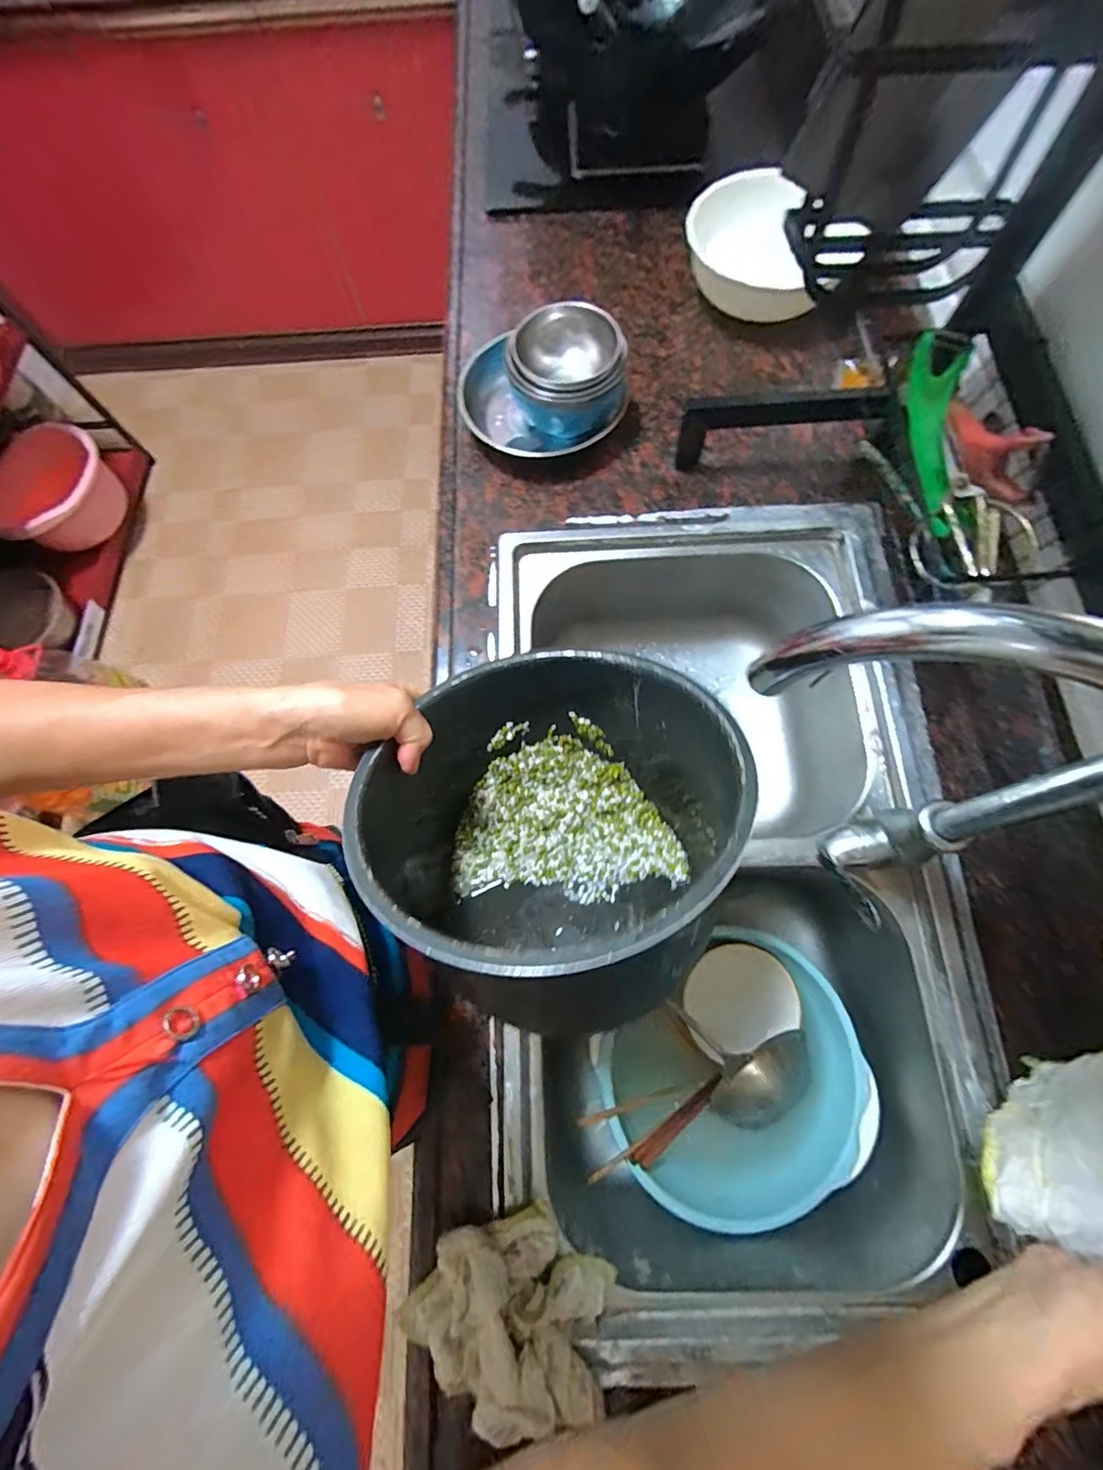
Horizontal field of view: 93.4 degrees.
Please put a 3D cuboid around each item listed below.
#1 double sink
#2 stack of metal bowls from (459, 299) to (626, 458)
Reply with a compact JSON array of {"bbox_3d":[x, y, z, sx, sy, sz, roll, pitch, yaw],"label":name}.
[{"bbox_3d":[0.168,0.134,0.588,0.446,0.224,0.795,-1,71,0],"label":"double sink"},{"bbox_3d":[-0.016,-0.432,0.632,0.197,0.103,0.178,-6,71,-2],"label":"stack of metal bowls"}]

